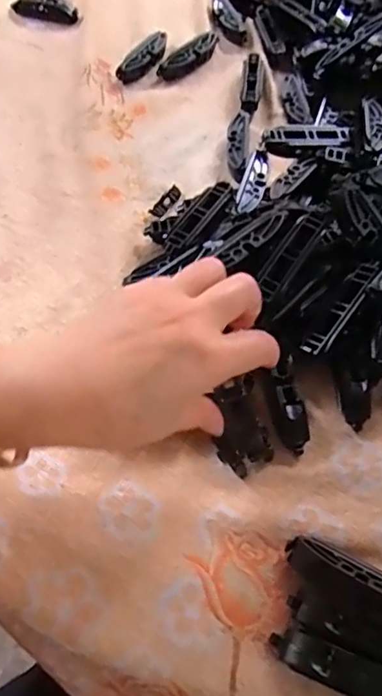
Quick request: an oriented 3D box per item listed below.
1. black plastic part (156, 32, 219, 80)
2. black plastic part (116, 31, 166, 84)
[{"bbox_3d":[0.001,-0.298,0.517,0.021,0.015,0.085,38,68,21],"label":"black plastic part"},{"bbox_3d":[-0.045,-0.293,0.515,0.018,0.017,0.075,33,67,19],"label":"black plastic part"}]

